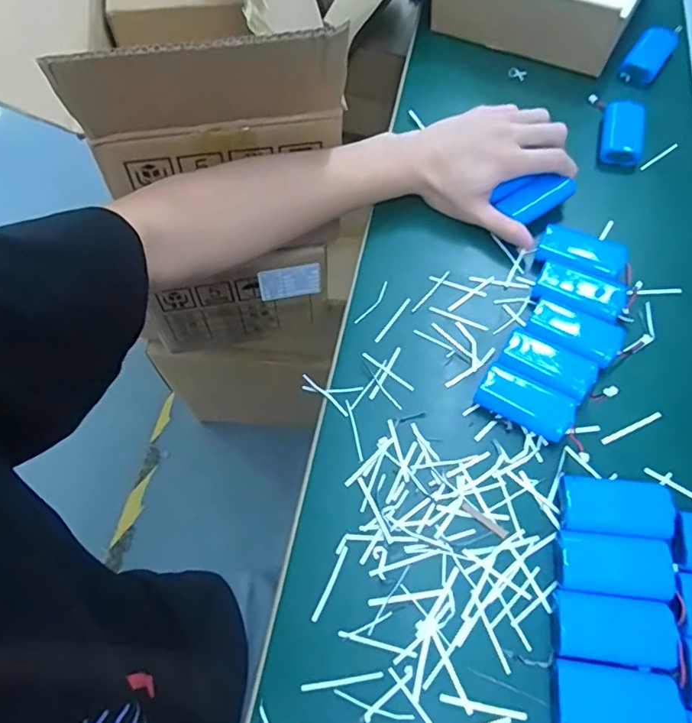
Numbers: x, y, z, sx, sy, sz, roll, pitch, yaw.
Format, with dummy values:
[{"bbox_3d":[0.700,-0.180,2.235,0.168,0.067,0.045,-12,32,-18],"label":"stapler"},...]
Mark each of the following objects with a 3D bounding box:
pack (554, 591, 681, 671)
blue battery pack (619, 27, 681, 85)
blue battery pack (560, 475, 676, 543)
[{"bbox_3d":[0.164,0.164,0.338,0.067,0.013,0.037,6,63,4],"label":"pack"},{"bbox_3d":[0.320,-0.322,0.582,0.037,0.018,0.079,32,68,16],"label":"blue battery pack"},{"bbox_3d":[0.182,0.099,0.373,0.068,0.014,0.039,9,63,6],"label":"blue battery pack"}]

